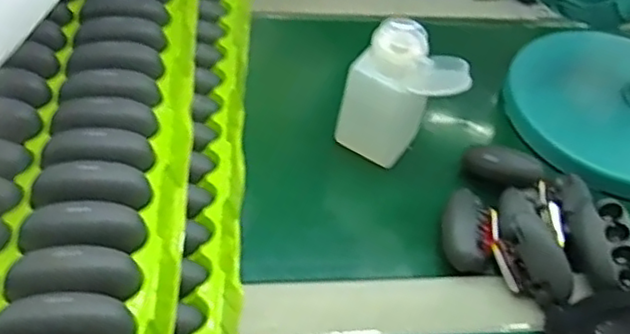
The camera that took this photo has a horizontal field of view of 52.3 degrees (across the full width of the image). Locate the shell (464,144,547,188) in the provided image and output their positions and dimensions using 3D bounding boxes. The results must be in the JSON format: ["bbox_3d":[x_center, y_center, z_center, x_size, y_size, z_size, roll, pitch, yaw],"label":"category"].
[{"bbox_3d":[0.143,-0.001,0.477,0.057,0.016,0.022,13,47,5],"label":"shell"}]

